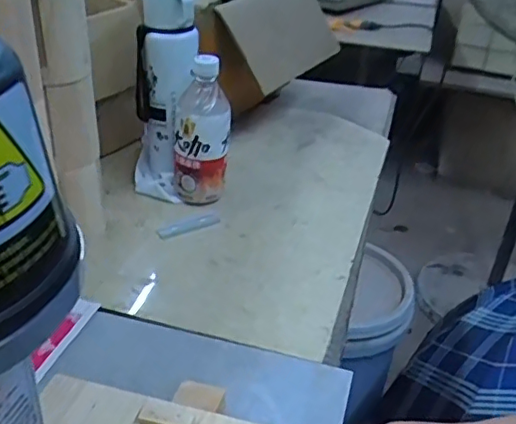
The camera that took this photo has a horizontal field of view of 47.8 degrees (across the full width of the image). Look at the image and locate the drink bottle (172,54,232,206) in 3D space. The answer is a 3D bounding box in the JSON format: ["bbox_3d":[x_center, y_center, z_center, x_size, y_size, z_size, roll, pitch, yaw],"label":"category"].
[{"bbox_3d":[-0.072,-0.099,0.728,0.068,0.185,0.057,-1,31,-7],"label":"drink bottle"}]

